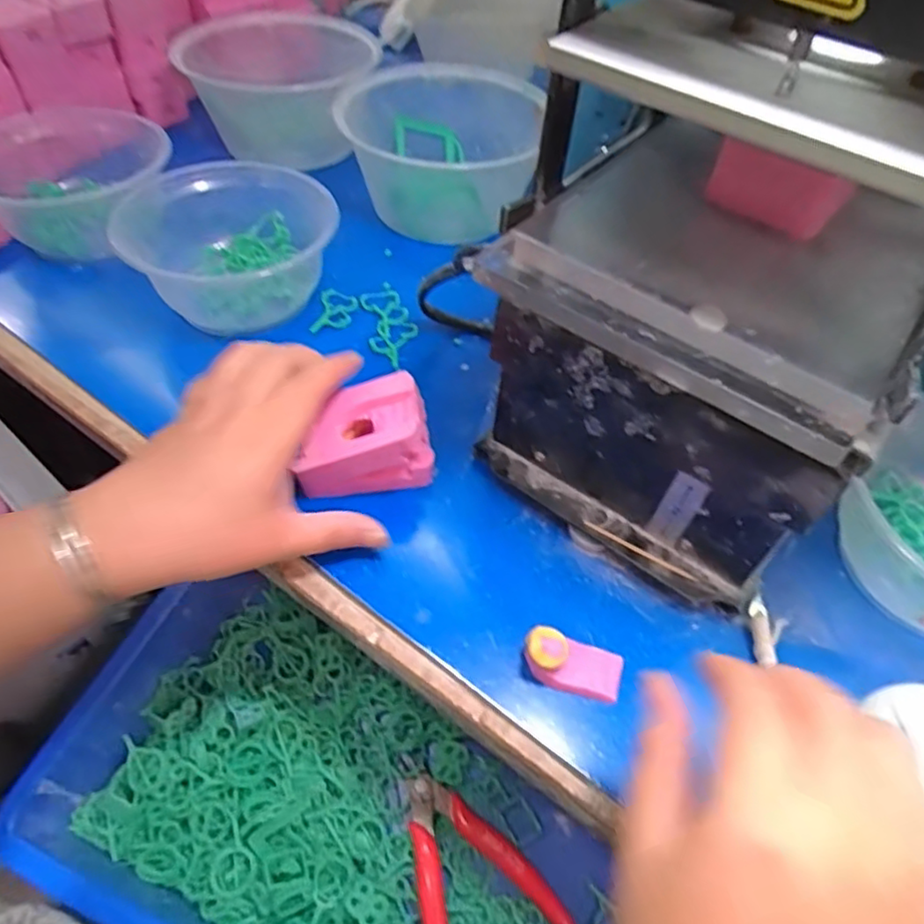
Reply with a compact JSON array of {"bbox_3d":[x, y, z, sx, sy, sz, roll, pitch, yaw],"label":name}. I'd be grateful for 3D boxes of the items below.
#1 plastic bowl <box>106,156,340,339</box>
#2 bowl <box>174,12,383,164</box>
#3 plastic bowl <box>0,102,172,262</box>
[{"bbox_3d":[-0.151,-0.139,0.430,0.134,0.060,0.128,-11,53,-11],"label":"plastic bowl"},{"bbox_3d":[-0.158,-0.328,0.567,0.153,0.074,0.154,1,52,-2],"label":"bowl"},{"bbox_3d":[-0.277,-0.204,0.467,0.130,0.057,0.141,-21,56,-18],"label":"plastic bowl"}]

